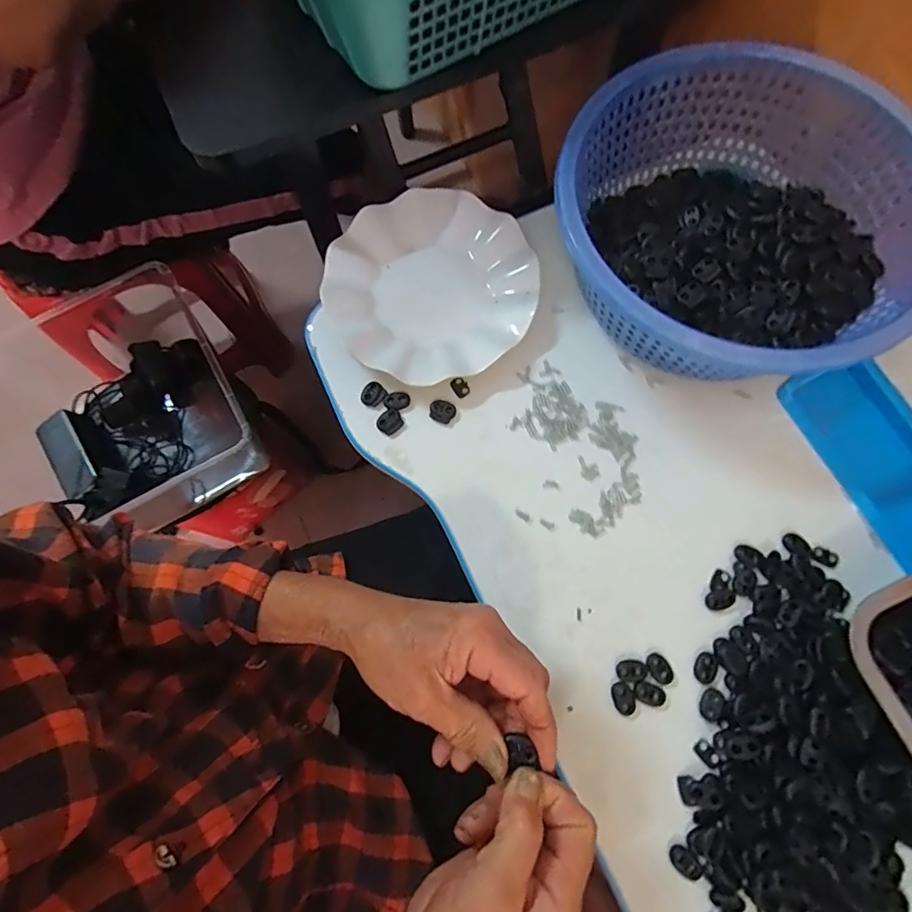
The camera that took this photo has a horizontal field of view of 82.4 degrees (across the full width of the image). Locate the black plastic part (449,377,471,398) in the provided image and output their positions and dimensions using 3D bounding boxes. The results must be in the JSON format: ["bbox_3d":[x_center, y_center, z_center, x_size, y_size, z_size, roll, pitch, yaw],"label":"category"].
[{"bbox_3d":[0.004,-0.058,0.438,0.013,0.007,0.016,-35,76,-8],"label":"black plastic part"}]

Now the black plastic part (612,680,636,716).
[{"bbox_3d":[0.118,0.170,0.365,0.014,0.004,0.022,-23,75,-5],"label":"black plastic part"}]

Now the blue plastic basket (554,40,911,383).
[{"bbox_3d":[0.215,-0.177,0.410,0.252,0.099,0.262,0,74,1],"label":"blue plastic basket"}]

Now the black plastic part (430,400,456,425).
[{"bbox_3d":[-0.011,-0.037,0.432,0.021,0.007,0.017,25,76,8],"label":"black plastic part"}]

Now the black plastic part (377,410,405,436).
[{"bbox_3d":[-0.055,-0.028,0.430,0.021,0.005,0.018,-26,75,-6],"label":"black plastic part"}]

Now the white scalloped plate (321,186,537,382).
[{"bbox_3d":[-0.022,-0.151,0.453,0.177,0.023,0.176,0,74,1],"label":"white scalloped plate"}]

